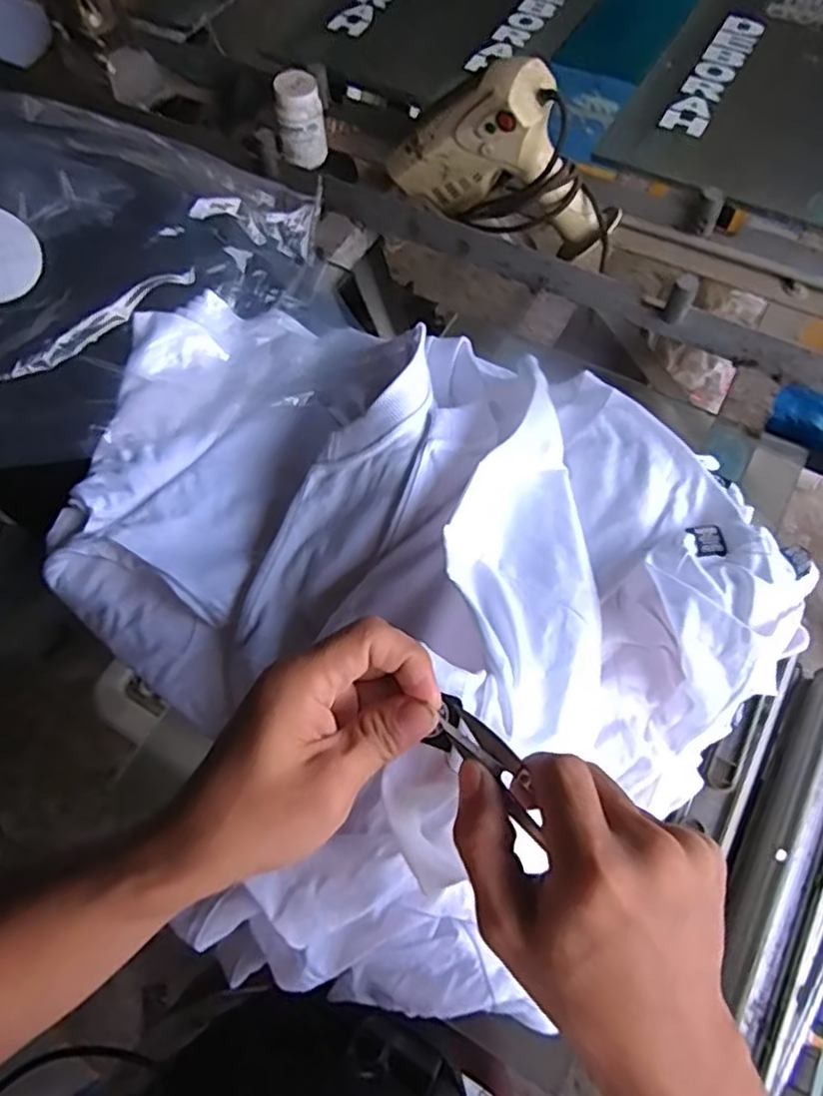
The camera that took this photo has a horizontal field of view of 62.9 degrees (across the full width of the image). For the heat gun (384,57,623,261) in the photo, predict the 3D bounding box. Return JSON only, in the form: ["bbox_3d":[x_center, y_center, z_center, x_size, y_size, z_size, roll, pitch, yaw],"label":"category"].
[{"bbox_3d":[0.107,-0.452,0.774,0.280,0.180,0.075,29,68,17],"label":"heat gun"}]

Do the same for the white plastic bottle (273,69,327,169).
[{"bbox_3d":[-0.149,-0.573,0.902,0.062,0.095,0.054,-8,63,-1],"label":"white plastic bottle"}]

